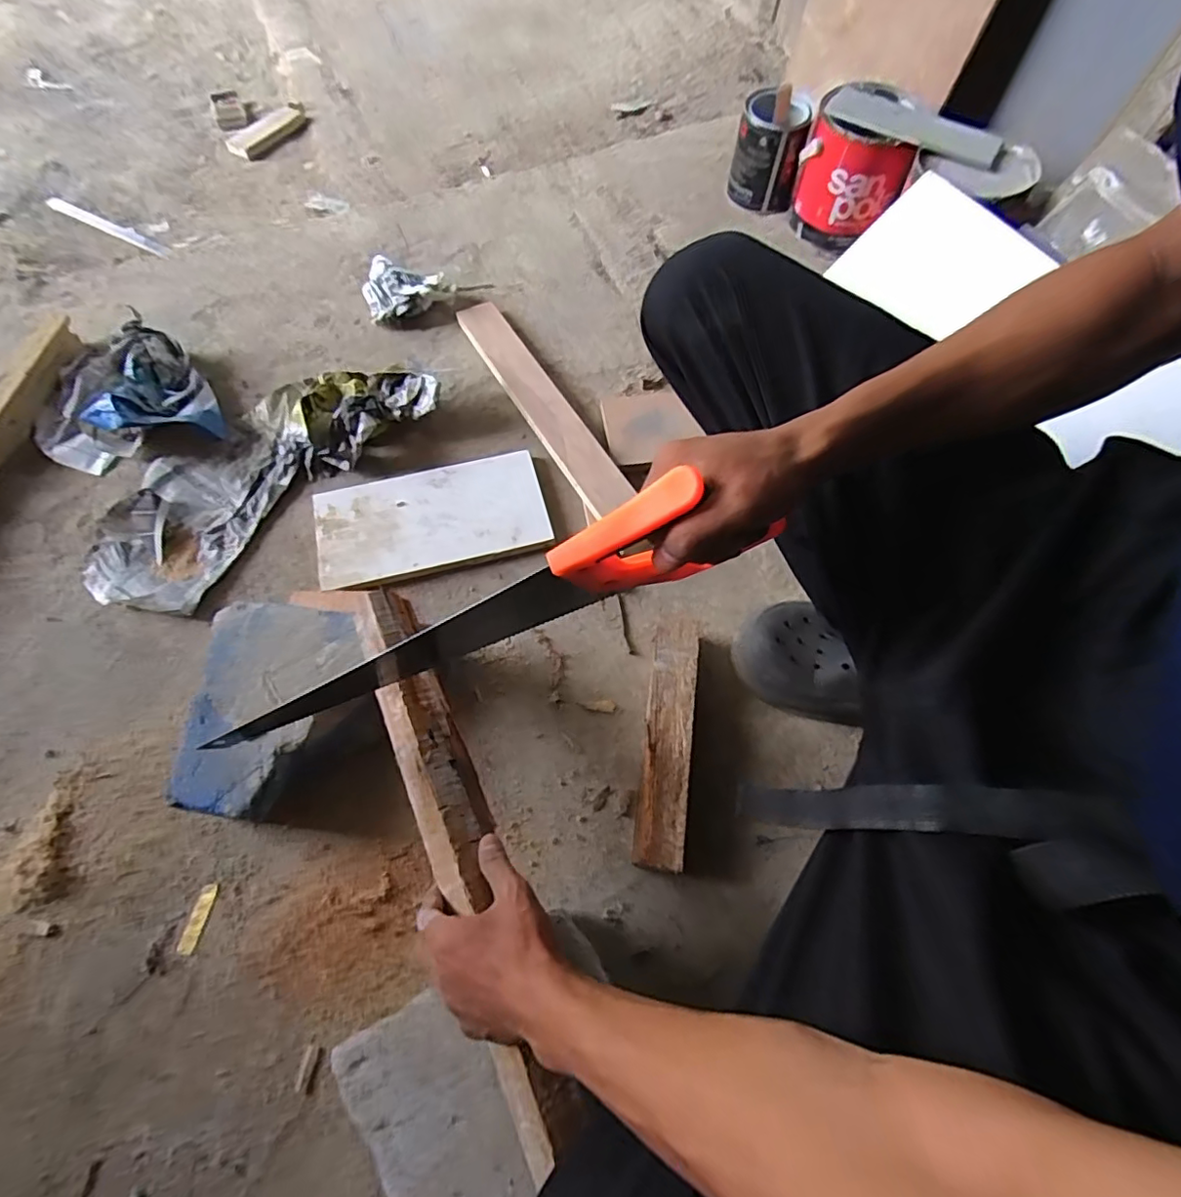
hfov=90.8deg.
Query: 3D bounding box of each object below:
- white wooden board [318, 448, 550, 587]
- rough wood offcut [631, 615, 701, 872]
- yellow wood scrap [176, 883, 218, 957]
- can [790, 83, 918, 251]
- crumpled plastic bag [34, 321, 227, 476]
[{"bbox_3d":[-0.191,-0.097,0.707,0.269,0.016,0.139,-15,67,-7],"label":"white wooden board"},{"bbox_3d":[0.077,0.140,0.588,0.044,0.044,0.240,7,66,3],"label":"rough wood offcut"},{"bbox_3d":[-0.361,0.294,0.535,0.015,0.004,0.057,9,66,4],"label":"yellow wood scrap"},{"bbox_3d":[0.396,-0.664,0.901,0.140,0.154,0.153,6,66,2],"label":"can"},{"bbox_3d":[-0.606,-0.275,0.751,0.238,0.072,0.204,-12,67,-5],"label":"crumpled plastic bag"}]

